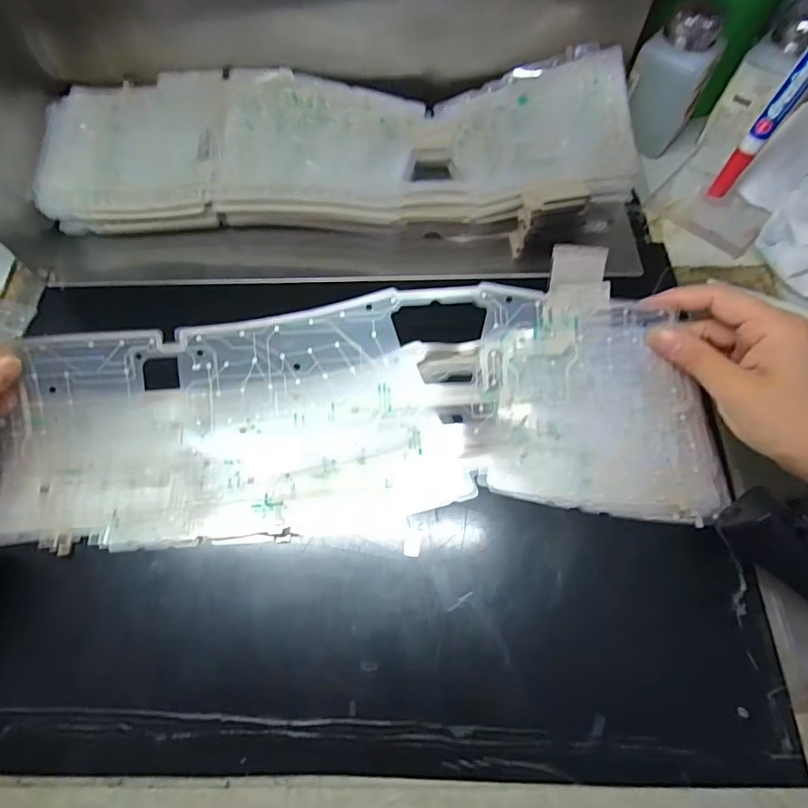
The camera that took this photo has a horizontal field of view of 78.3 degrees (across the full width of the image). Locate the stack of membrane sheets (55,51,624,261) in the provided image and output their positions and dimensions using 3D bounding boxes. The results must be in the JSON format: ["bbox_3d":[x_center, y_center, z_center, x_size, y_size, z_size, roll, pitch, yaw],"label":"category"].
[{"bbox_3d":[-0.053,-0.200,0.394,0.456,0.043,0.141,-1,65,1],"label":"stack of membrane sheets"}]

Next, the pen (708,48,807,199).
[{"bbox_3d":[0.259,-0.205,0.345,0.016,0.141,0.020,36,71,16],"label":"pen"}]

